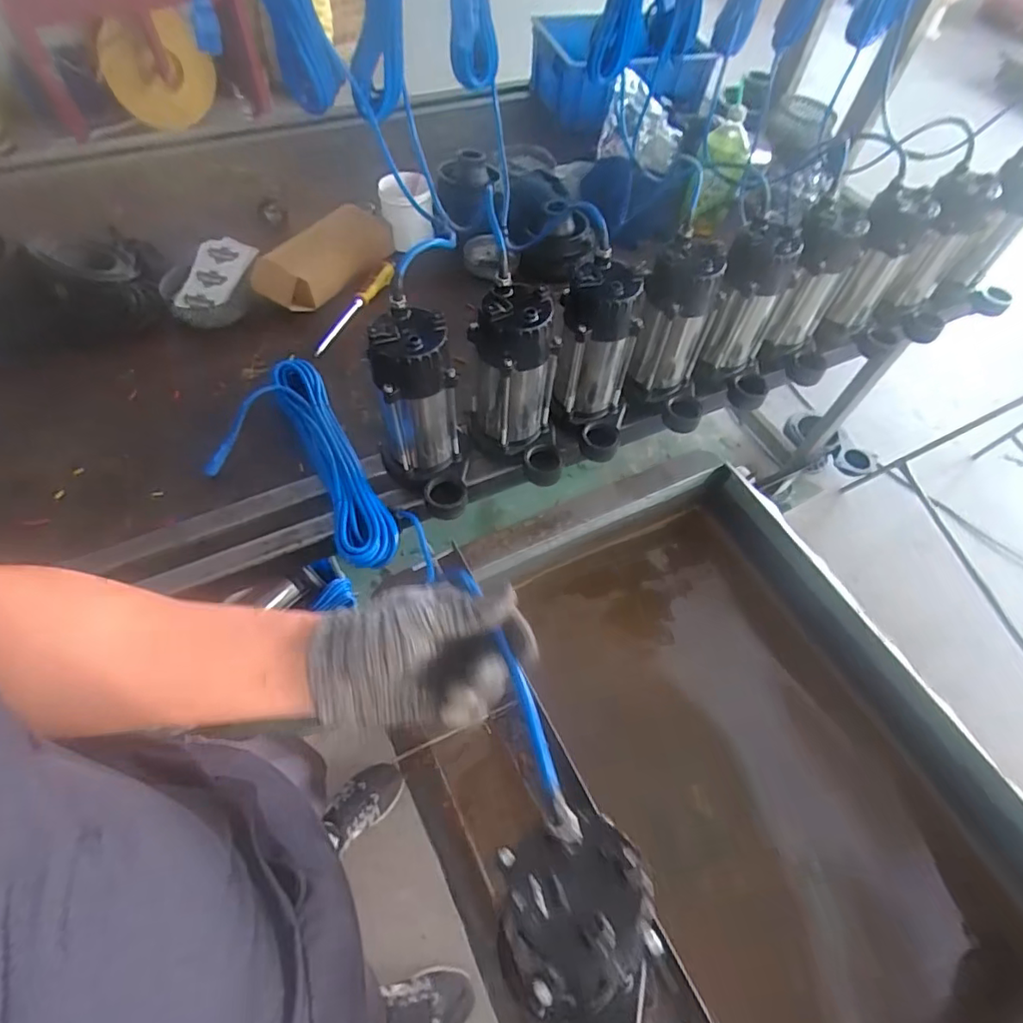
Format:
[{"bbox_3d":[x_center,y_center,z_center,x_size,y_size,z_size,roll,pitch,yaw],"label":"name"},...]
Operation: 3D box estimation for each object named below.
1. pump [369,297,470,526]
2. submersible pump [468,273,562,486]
[{"bbox_3d":[-0.110,-0.111,0.676,0.109,0.221,0.140,-8,58,-8],"label":"pump"},{"bbox_3d":[0.010,-0.148,0.702,0.111,0.219,0.131,-8,58,-9],"label":"submersible pump"}]

